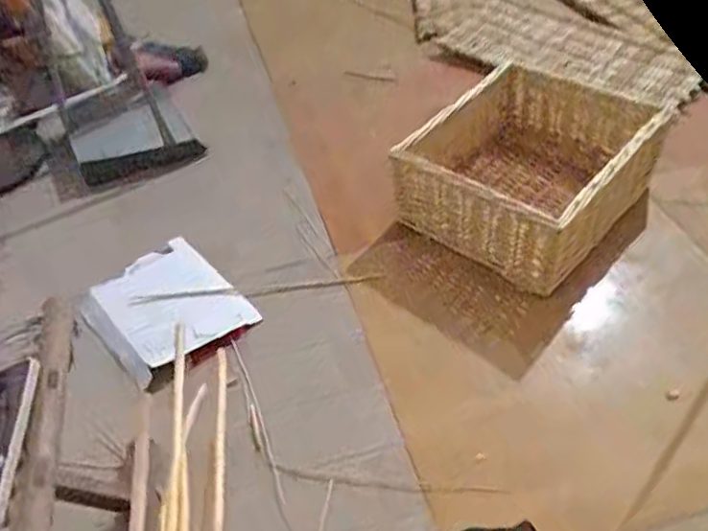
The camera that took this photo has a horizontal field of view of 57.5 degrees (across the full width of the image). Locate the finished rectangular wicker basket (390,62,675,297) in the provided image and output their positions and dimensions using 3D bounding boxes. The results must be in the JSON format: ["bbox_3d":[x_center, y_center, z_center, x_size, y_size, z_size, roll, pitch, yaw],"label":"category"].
[{"bbox_3d":[0.325,-0.195,1.236,0.384,0.178,0.473,28,53,30],"label":"finished rectangular wicker basket"}]

